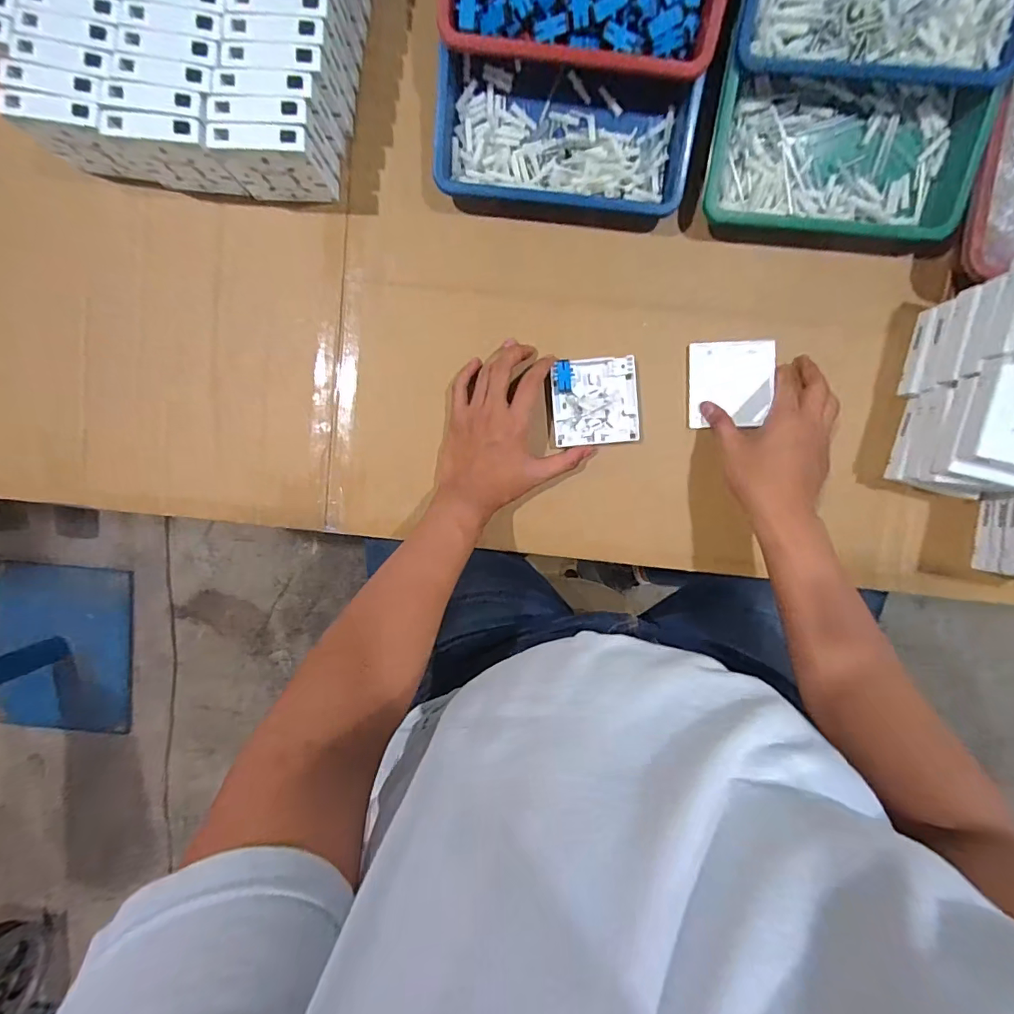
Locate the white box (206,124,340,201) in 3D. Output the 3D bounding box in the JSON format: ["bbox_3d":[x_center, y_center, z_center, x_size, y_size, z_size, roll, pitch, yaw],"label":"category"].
[{"bbox_3d":[-0.216,-0.324,0.469,0.088,0.088,0.024,2,95,1],"label":"white box"}]

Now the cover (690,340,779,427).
[{"bbox_3d":[0.233,-0.129,0.511,0.087,0.007,0.084,-4,92,1],"label":"cover"}]

